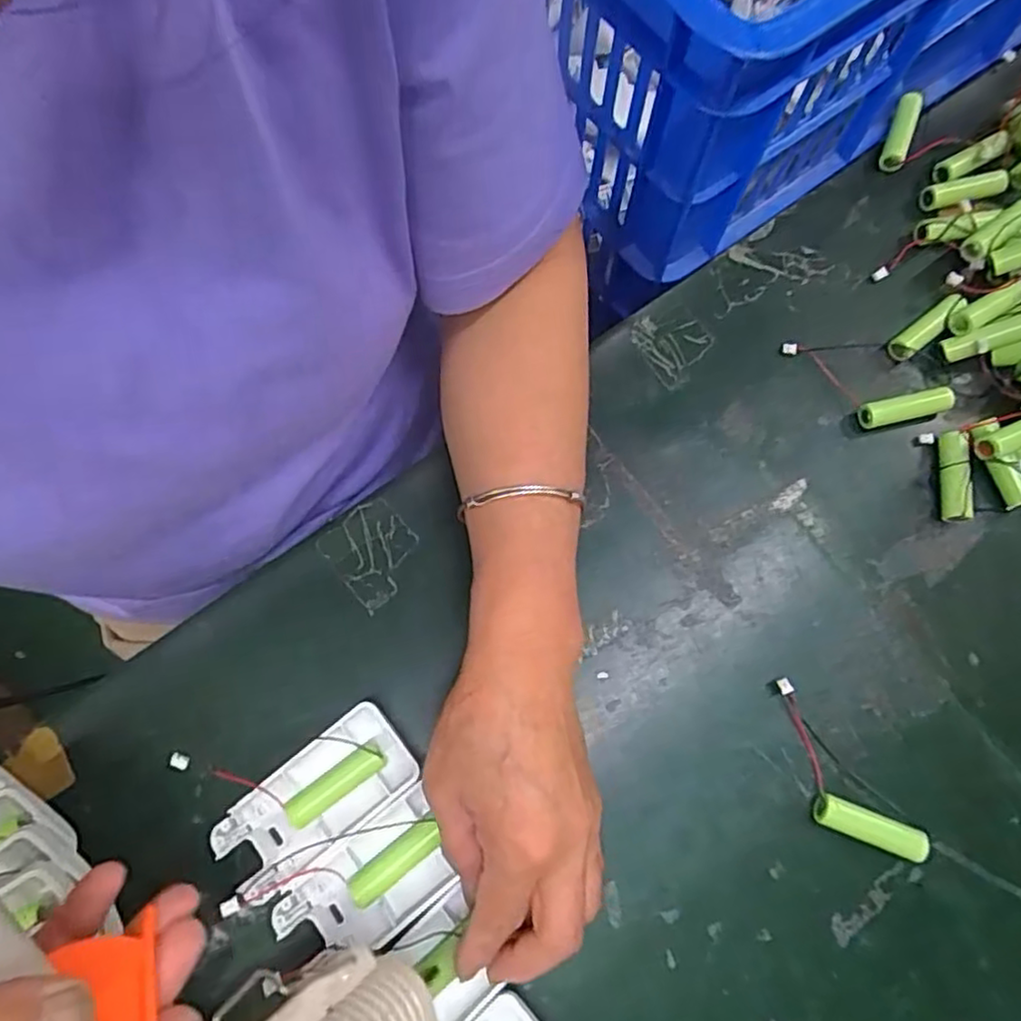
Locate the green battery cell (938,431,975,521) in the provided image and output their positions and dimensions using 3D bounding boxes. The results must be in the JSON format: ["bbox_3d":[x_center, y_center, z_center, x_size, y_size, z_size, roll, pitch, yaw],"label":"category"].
[{"bbox_3d":[0.238,-0.018,0.359,0.012,0.015,0.049,3,77,1],"label":"green battery cell"}]

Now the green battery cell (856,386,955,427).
[{"bbox_3d":[0.217,-0.058,0.369,0.052,0.012,0.014,-13,77,-3],"label":"green battery cell"}]

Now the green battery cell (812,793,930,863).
[{"bbox_3d":[0.171,0.150,0.315,0.051,0.015,0.015,21,78,5],"label":"green battery cell"}]

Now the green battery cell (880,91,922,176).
[{"bbox_3d":[0.243,-0.235,0.416,0.013,0.012,0.053,20,78,5],"label":"green battery cell"}]

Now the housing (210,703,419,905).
[{"bbox_3d":[-0.090,0.137,0.315,0.091,0.016,0.045,-38,80,-8],"label":"housing"}]

